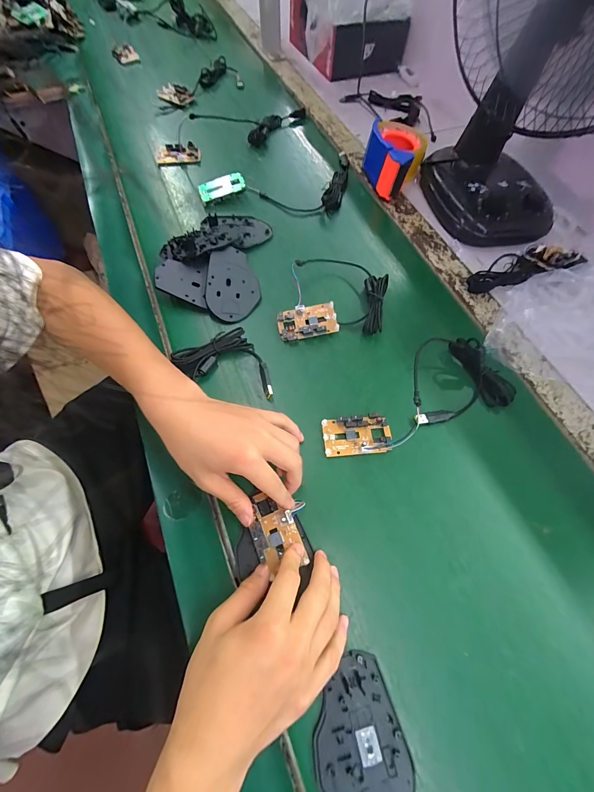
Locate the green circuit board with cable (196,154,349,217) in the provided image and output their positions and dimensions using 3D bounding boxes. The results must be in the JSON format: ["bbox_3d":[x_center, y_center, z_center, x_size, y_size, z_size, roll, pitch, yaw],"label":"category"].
[{"bbox_3d":[-0.034,-0.387,0.560,0.242,0.022,0.174,8,65,2],"label":"green circuit board with cable"}]

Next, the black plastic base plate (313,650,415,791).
[{"bbox_3d":[0.049,0.281,0.260,0.074,0.005,0.106,-17,66,-10],"label":"black plastic base plate"}]

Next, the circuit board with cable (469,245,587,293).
[{"bbox_3d":[0.329,-0.187,0.467,0.169,0.029,0.054,-14,66,-9],"label":"circuit board with cable"}]

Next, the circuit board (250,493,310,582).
[{"bbox_3d":[-0.023,0.134,0.319,0.042,0.015,0.072,-21,67,-12],"label":"circuit board"}]

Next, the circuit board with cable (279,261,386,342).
[{"bbox_3d":[0.053,-0.135,0.439,0.133,0.034,0.142,13,65,4],"label":"circuit board with cable"}]

